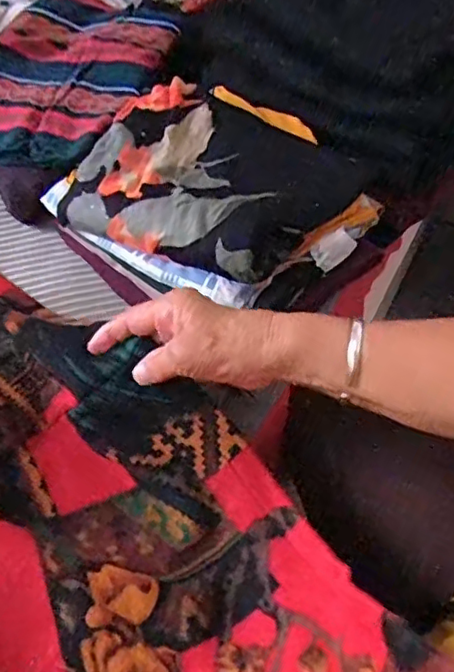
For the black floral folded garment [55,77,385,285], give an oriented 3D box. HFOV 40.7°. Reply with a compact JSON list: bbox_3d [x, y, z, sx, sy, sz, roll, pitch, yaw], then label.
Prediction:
[{"bbox_3d":[0.000,-0.144,0.551,0.256,0.061,0.208,27,57,19],"label":"black floral folded garment"}]

